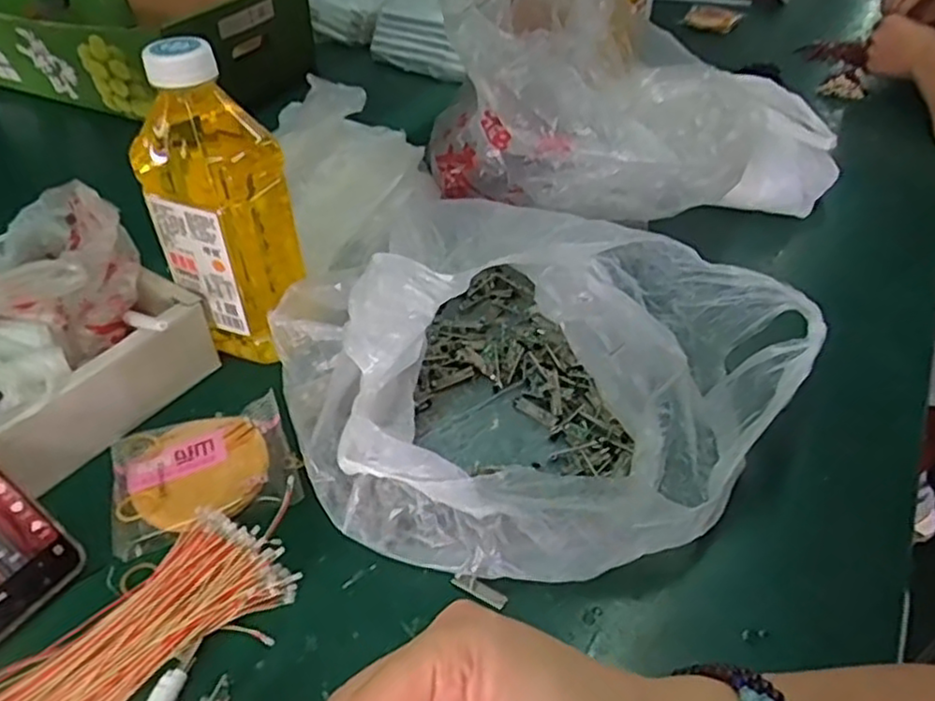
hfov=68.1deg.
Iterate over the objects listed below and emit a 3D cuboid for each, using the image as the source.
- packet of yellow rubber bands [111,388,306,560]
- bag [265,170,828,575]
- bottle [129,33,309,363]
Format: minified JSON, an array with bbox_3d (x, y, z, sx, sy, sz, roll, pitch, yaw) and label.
[{"bbox_3d":[-0.166,0.076,0.437,0.108,0.012,0.092,-19,45,-19],"label":"packet of yellow rubber bands"},{"bbox_3d":[0.038,-0.002,0.454,0.307,0.106,0.292,-32,50,-29],"label":"bag"},{"bbox_3d":[-0.167,-0.095,0.471,0.079,0.205,0.067,19,46,21],"label":"bottle"}]

